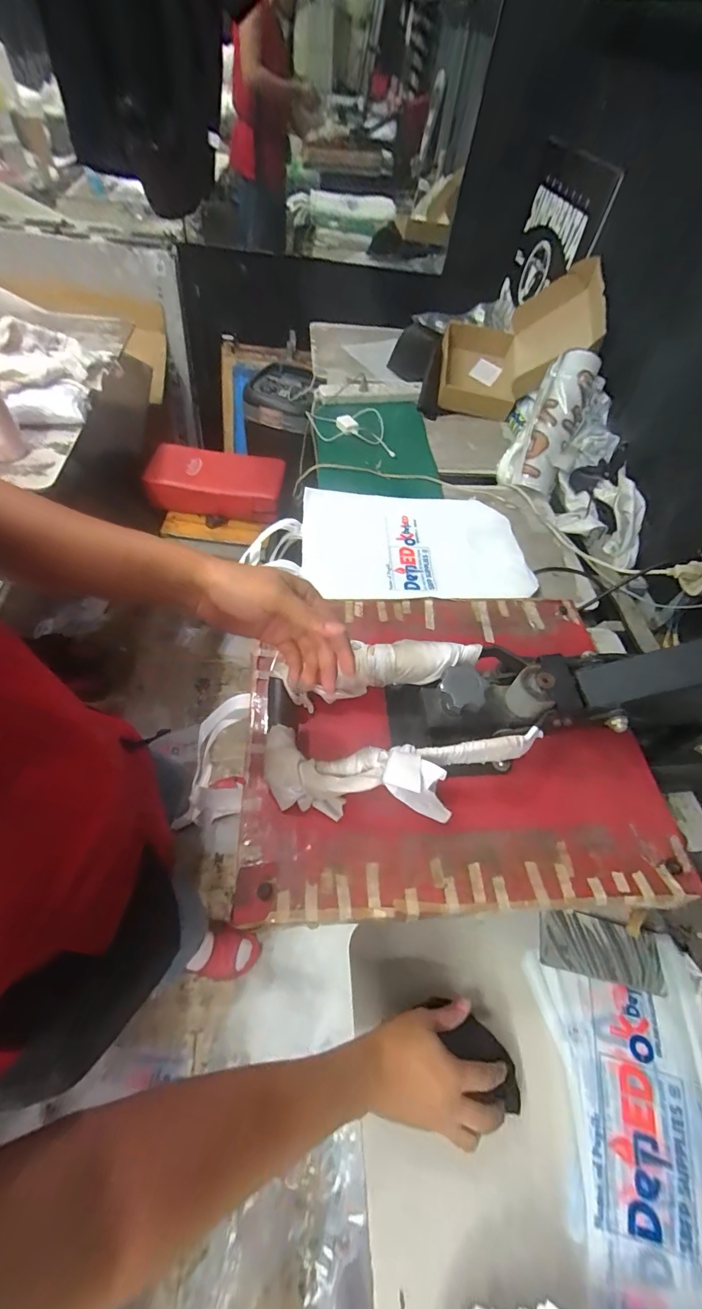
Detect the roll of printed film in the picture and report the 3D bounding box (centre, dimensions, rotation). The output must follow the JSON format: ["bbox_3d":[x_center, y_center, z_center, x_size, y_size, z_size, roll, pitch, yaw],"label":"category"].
[{"bbox_3d":[0.486,-0.556,1.091,0.131,0.108,0.319,26,98,17],"label":"roll of printed film"}]

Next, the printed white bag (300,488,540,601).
[{"bbox_3d":[0.131,-0.226,0.937,0.469,0.041,0.318,4,55,-5],"label":"printed white bag"}]

